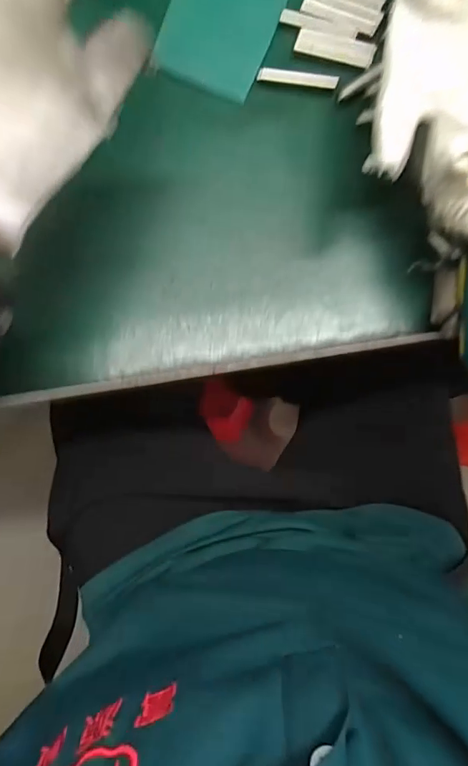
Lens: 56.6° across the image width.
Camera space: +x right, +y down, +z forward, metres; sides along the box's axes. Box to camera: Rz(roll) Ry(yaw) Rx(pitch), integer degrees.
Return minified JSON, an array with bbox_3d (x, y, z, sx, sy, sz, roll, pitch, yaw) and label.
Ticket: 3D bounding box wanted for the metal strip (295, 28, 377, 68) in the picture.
[{"bbox_3d":[0.063,-0.207,0.268,0.048,0.004,0.016,14,82,-1],"label":"metal strip"}]

